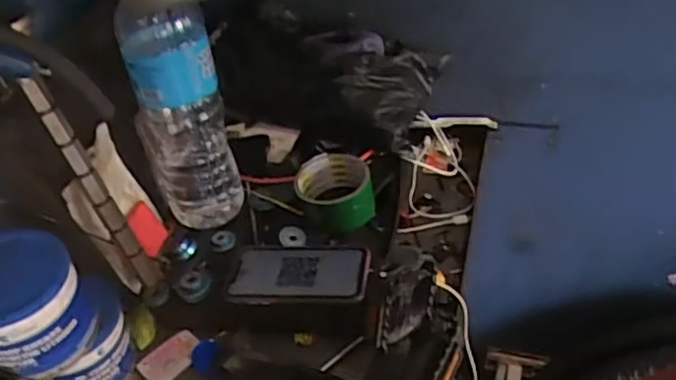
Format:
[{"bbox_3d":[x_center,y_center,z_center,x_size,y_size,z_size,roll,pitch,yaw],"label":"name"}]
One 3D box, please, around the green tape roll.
[{"bbox_3d":[-0.003,0.003,0.755,0.084,0.053,0.081,-3,40,2],"label":"green tape roll"}]

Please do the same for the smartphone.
[{"bbox_3d":[-0.042,0.087,0.697,0.154,0.010,0.083,-3,38,14],"label":"smartphone"}]

